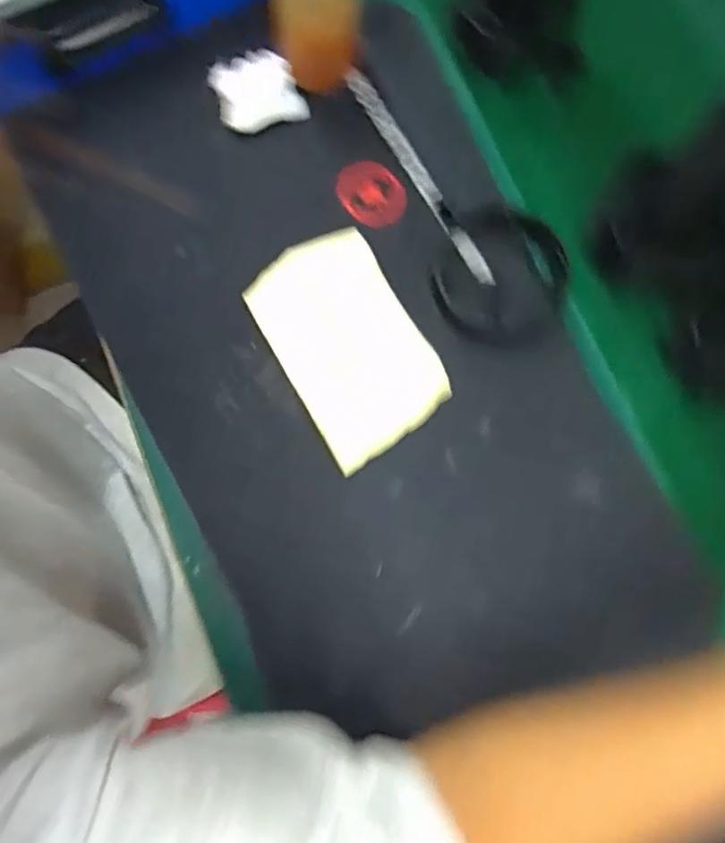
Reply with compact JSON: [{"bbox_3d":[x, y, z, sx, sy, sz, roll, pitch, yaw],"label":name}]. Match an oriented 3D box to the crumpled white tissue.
[{"bbox_3d":[-0.086,-0.271,0.511,0.070,0.029,0.053,-12,76,-6],"label":"crumpled white tissue"}]

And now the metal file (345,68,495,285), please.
[{"bbox_3d":[0.044,-0.204,0.507,0.018,0.005,0.218,-28,78,-10],"label":"metal file"}]

